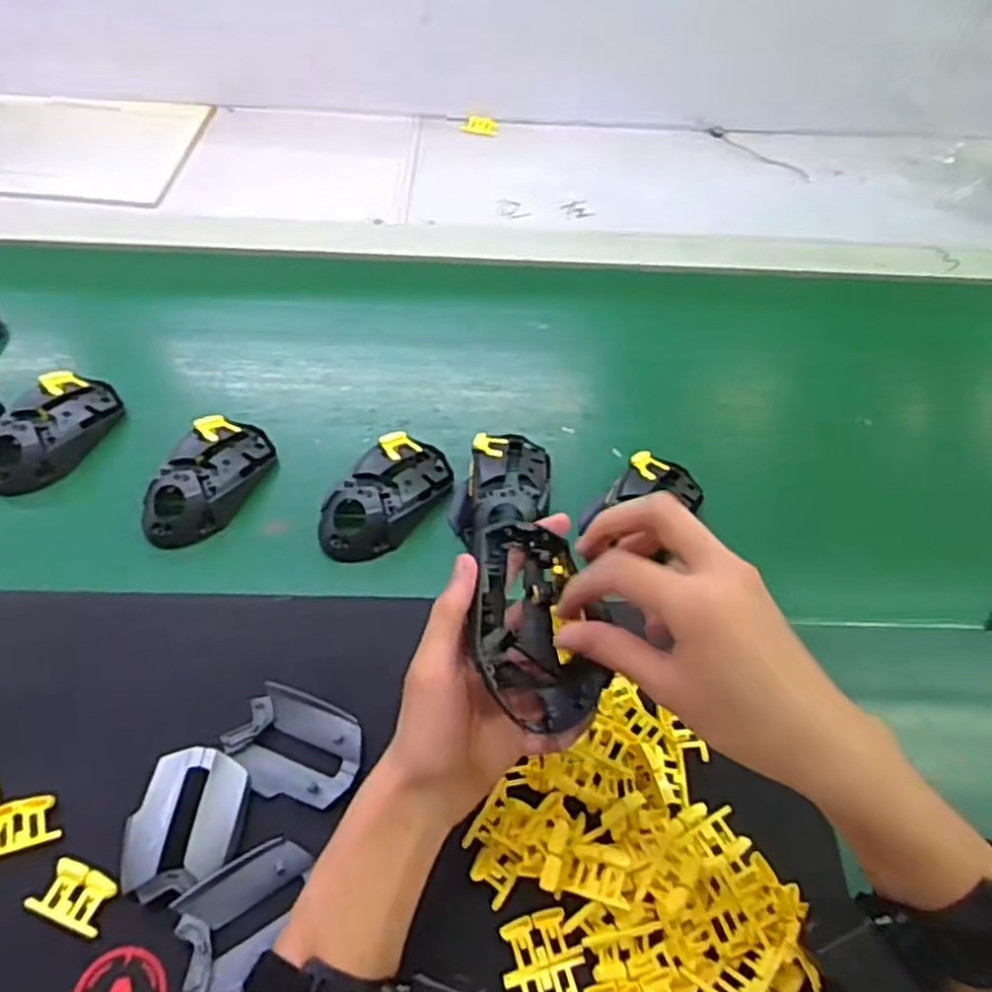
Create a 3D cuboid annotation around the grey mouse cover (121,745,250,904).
[{"bbox_3d":[-0.178,0.187,0.432,0.057,0.021,0.077,6,54,3],"label":"grey mouse cover"}]

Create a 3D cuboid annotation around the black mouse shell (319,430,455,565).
[{"bbox_3d":[-0.085,-0.002,0.571,0.063,0.034,0.117,29,58,15],"label":"black mouse shell"}]

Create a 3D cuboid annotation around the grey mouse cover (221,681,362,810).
[{"bbox_3d":[-0.122,0.153,0.461,0.078,0.016,0.058,16,55,10],"label":"grey mouse cover"}]

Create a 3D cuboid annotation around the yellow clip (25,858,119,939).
[{"bbox_3d":[-0.232,0.222,0.418,0.040,0.012,0.030,17,55,11],"label":"yellow clip"}]

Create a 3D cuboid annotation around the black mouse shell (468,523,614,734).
[{"bbox_3d":[0.018,0.068,0.397,0.061,0.042,0.109,-8,54,-7],"label":"black mouse shell"}]

